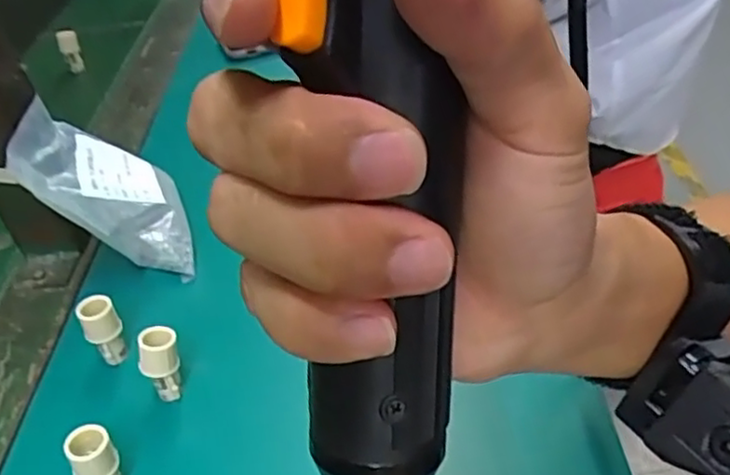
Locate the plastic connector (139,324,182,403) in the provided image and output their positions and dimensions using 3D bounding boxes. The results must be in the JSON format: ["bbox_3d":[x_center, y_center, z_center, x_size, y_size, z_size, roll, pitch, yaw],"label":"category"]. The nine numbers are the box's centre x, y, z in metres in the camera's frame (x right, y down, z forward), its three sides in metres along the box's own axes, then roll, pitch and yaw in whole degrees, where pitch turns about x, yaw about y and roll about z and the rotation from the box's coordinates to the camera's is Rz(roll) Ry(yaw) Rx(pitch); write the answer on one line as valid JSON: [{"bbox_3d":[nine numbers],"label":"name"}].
[{"bbox_3d":[-0.106,0.069,0.361,0.021,0.046,0.017,-21,42,-15],"label":"plastic connector"}]

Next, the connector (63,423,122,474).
[{"bbox_3d":[-0.123,0.107,0.316,0.019,0.042,0.017,-29,45,-22],"label":"connector"}]

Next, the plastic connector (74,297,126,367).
[{"bbox_3d":[-0.146,0.052,0.382,0.019,0.040,0.014,-29,45,-22],"label":"plastic connector"}]

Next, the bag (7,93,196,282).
[{"bbox_3d":[-0.172,-0.032,0.446,0.118,0.042,0.104,20,31,-37],"label":"bag"}]

